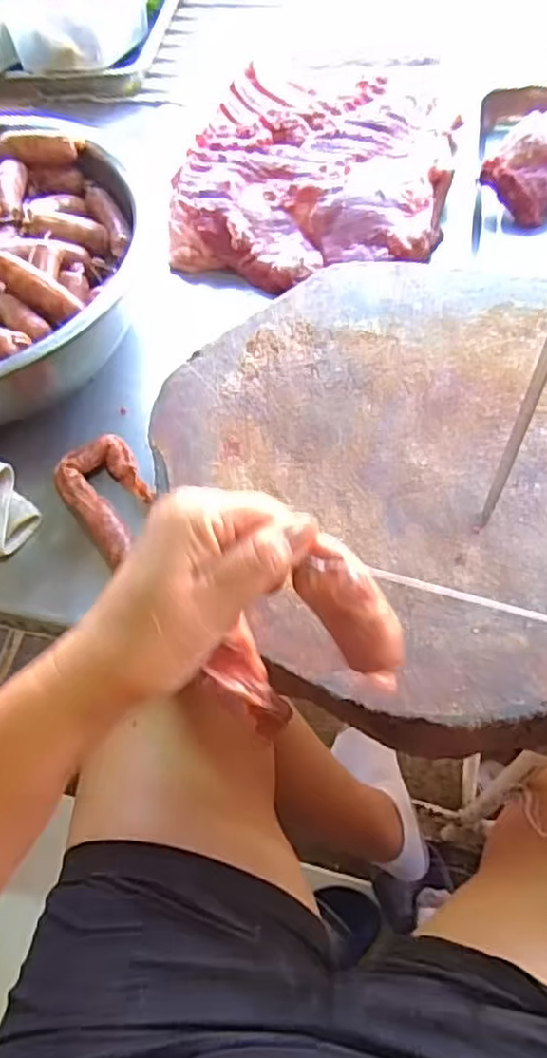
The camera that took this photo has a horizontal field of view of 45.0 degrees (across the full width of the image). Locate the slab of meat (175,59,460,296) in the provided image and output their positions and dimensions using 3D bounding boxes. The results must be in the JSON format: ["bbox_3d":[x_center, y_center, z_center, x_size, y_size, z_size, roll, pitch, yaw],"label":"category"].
[{"bbox_3d":[0.049,-0.411,0.763,0.300,0.067,0.325,9,62,10],"label":"slab of meat"}]

